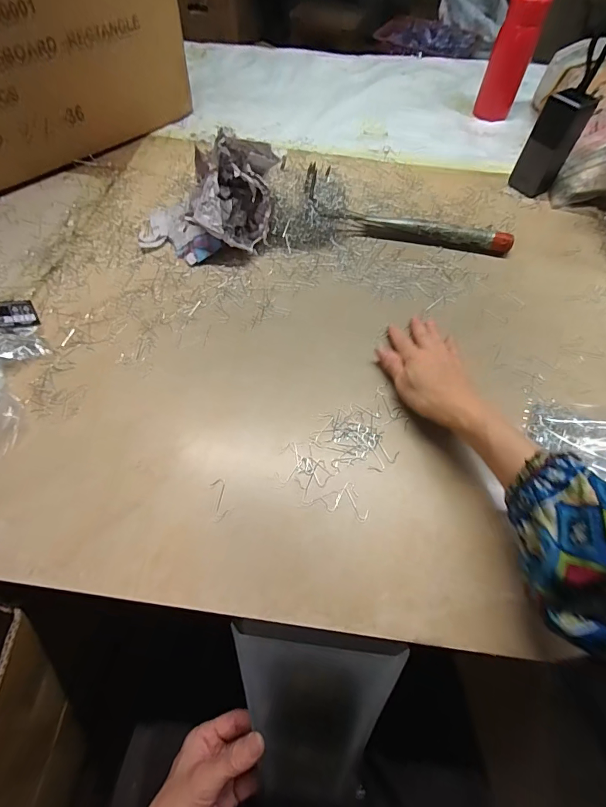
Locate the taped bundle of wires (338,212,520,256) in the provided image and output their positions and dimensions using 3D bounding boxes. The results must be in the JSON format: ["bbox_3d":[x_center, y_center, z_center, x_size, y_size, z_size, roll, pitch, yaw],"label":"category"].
[{"bbox_3d":[0.180,-0.248,0.561,0.237,0.027,0.028,11,59,4],"label":"taped bundle of wires"}]

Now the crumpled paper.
[{"bbox_3d":[-0.138,-0.271,0.508,0.184,0.120,0.115,18,60,8],"label":"crumpled paper"}]

